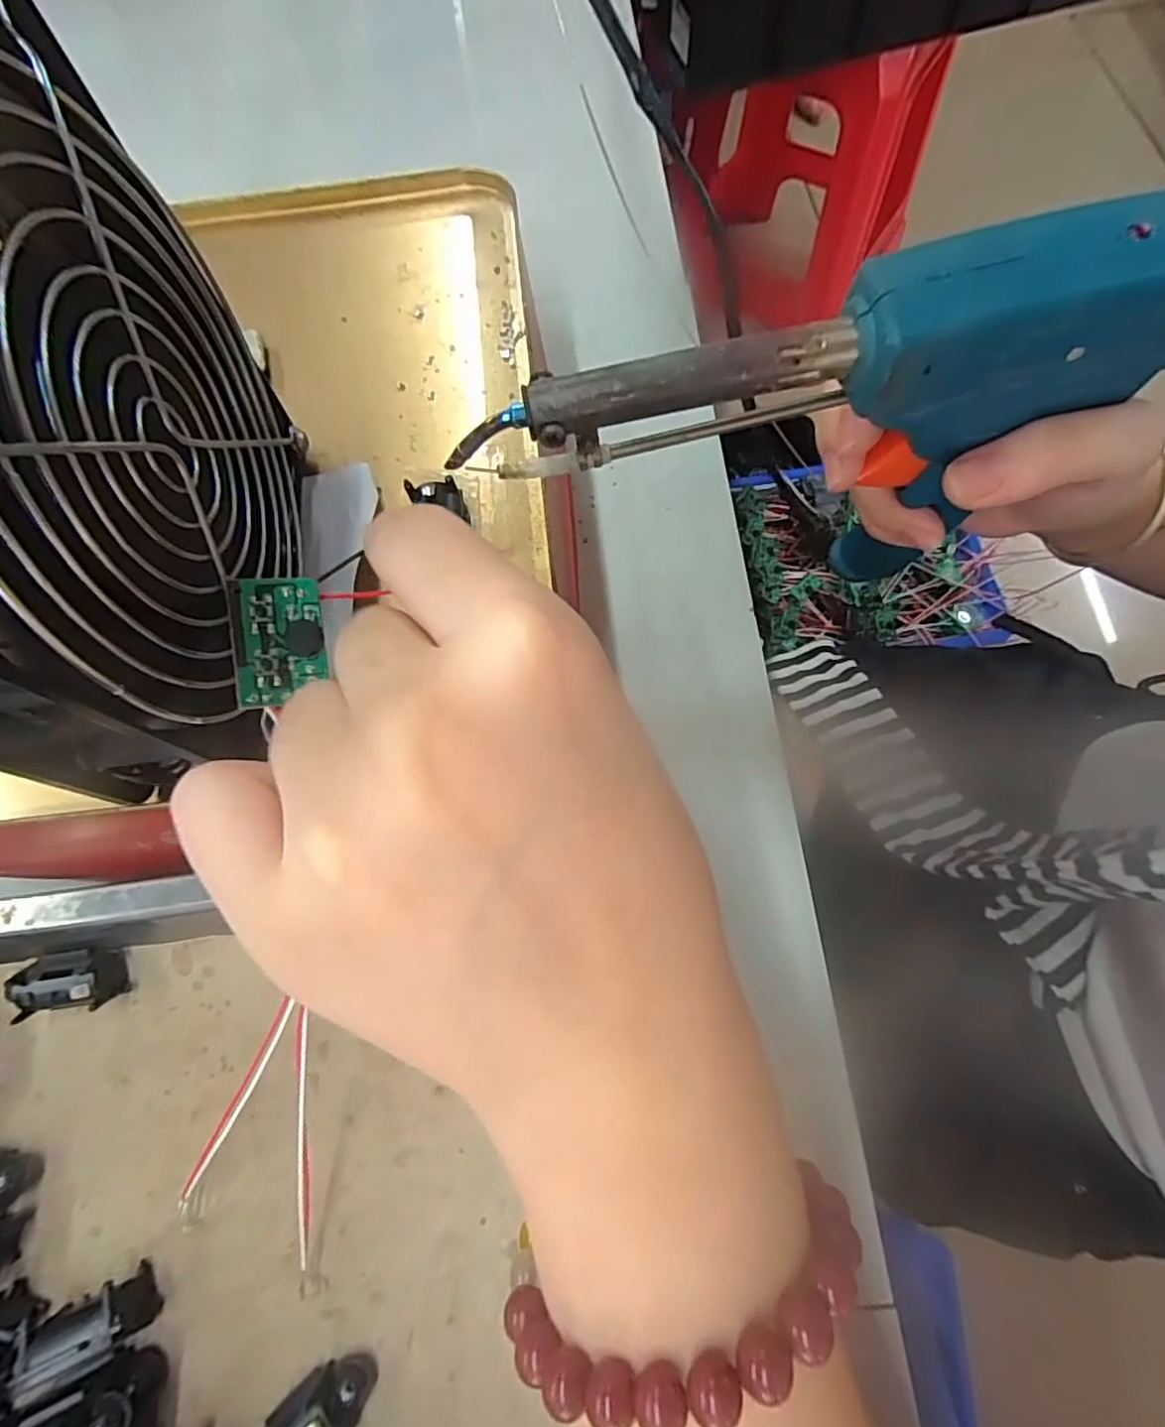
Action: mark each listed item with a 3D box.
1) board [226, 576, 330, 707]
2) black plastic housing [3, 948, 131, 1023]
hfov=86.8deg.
[{"bbox_3d":[-0.068,-0.017,0.138,0.018,0.004,0.028,-7,86,-24],"label":"board"},{"bbox_3d":[-0.168,0.088,0.202,0.031,0.015,0.019,-9,71,0],"label":"black plastic housing"}]

